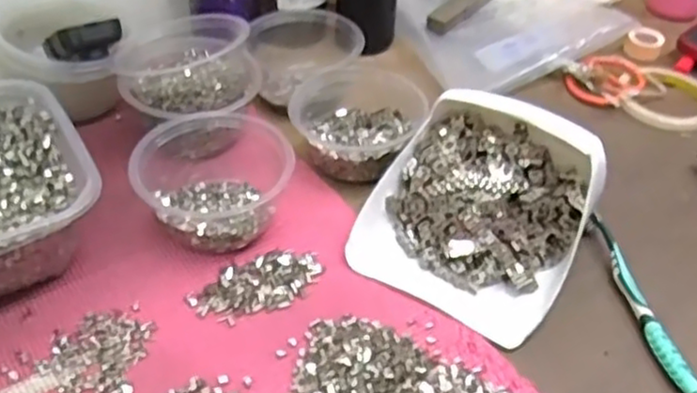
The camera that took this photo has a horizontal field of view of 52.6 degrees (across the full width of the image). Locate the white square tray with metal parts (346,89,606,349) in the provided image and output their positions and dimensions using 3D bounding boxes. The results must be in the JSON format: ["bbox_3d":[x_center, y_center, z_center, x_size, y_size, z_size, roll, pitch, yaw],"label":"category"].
[{"bbox_3d":[0.101,0.000,0.533,0.151,0.085,0.163,23,47,19],"label":"white square tray with metal parts"}]

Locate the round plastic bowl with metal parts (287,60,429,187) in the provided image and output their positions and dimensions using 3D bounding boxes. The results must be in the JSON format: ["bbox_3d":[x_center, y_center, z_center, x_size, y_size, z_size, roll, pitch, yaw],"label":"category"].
[{"bbox_3d":[0.009,-0.073,0.619,0.113,0.048,0.126,12,44,8],"label":"round plastic bowl with metal parts"}]

